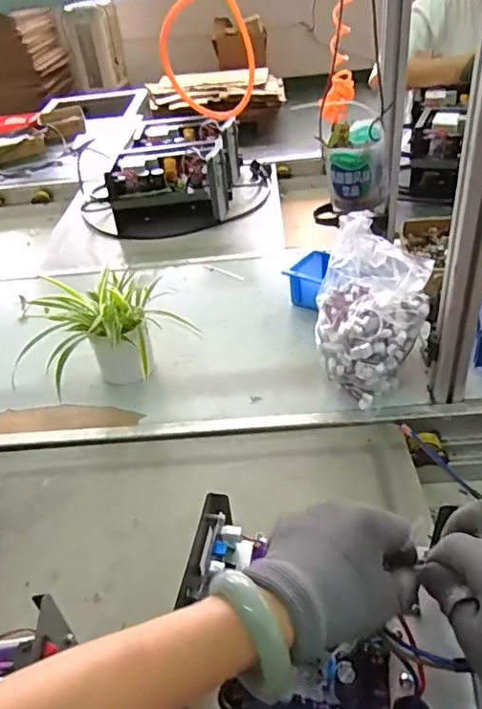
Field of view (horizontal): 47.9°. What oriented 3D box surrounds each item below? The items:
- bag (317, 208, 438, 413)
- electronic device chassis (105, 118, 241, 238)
[{"bbox_3d":[0.181,-0.051,0.776,0.149,0.204,0.160,15,44,27],"label":"bag"},{"bbox_3d":[-0.162,-0.485,1.451,0.277,0.164,0.418,-1,38,8],"label":"electronic device chassis"}]

